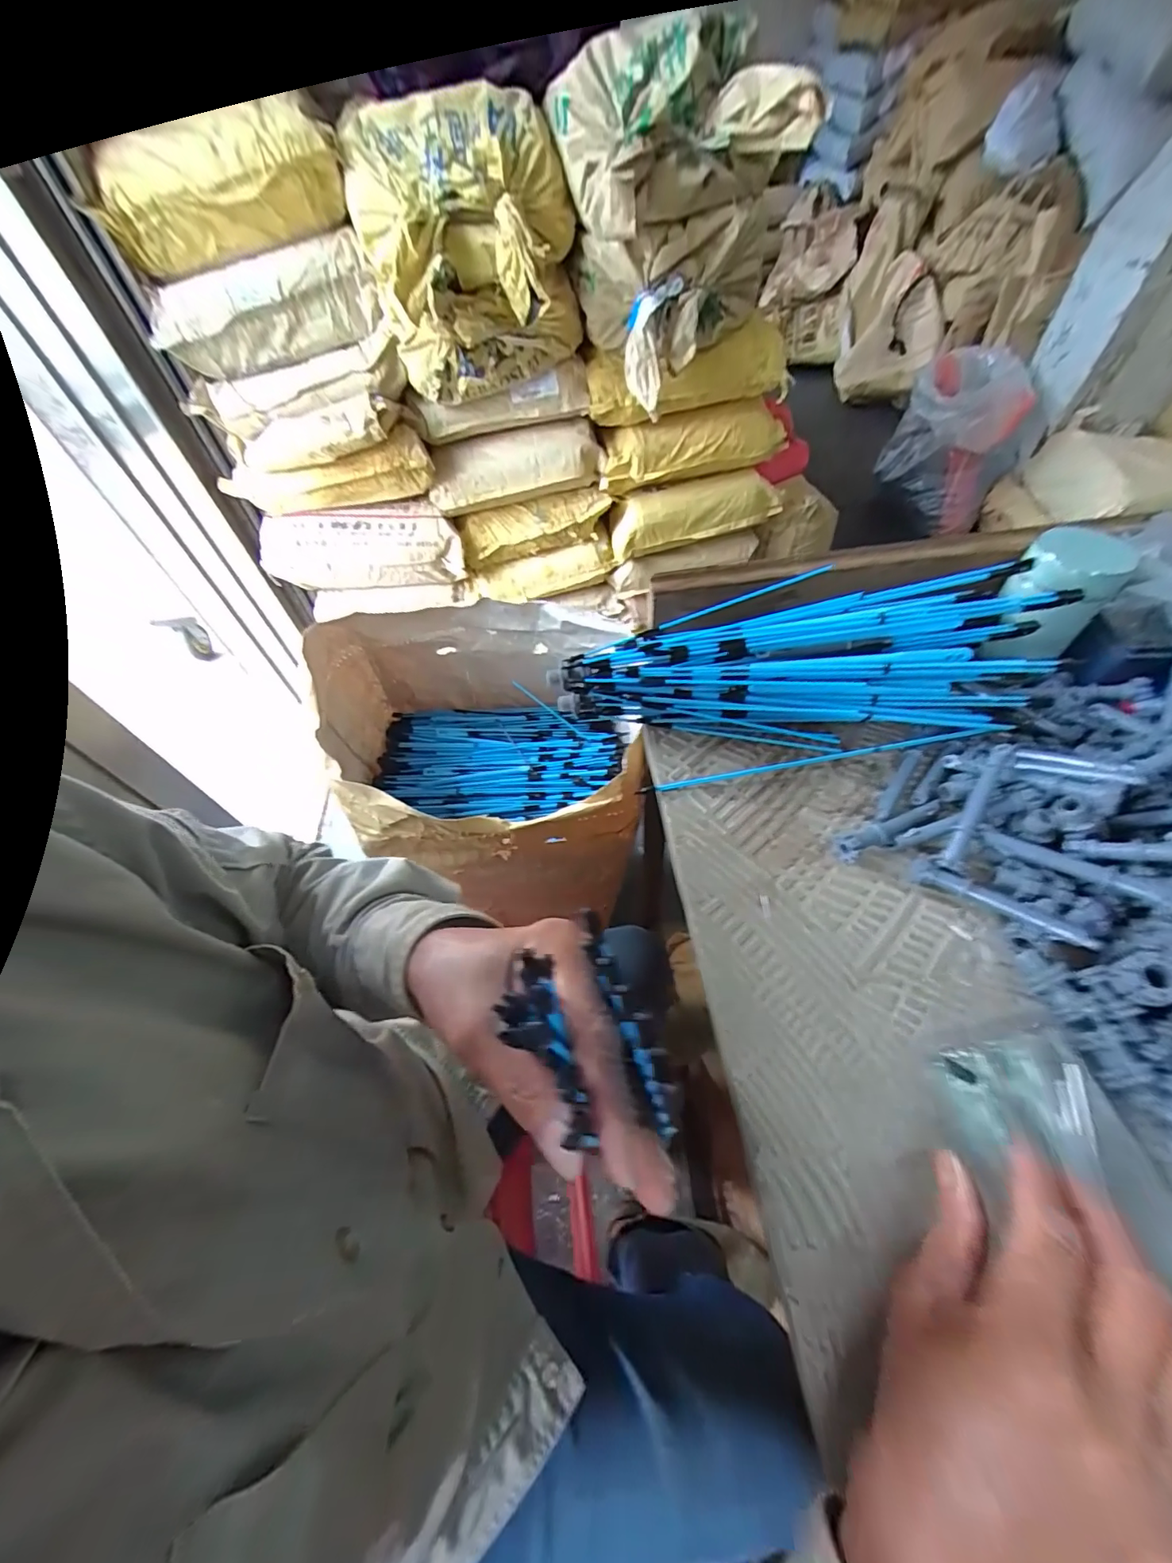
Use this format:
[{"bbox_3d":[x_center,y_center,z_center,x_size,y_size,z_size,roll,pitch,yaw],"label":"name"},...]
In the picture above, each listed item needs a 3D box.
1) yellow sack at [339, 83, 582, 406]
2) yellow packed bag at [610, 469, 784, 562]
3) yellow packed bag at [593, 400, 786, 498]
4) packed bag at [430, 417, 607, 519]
[{"bbox_3d":[-0.200,-0.939,0.913,0.372,0.361,0.248,-12,53,-3],"label":"yellow sack"},{"bbox_3d":[0.288,-0.698,1.296,0.447,0.131,0.123,-15,54,-5],"label":"yellow packed bag"},{"bbox_3d":[0.246,-0.784,1.179,0.415,0.135,0.091,-7,53,1],"label":"yellow packed bag"},{"bbox_3d":[-0.168,-0.756,1.187,0.406,0.131,0.188,-10,53,-2],"label":"packed bag"}]

